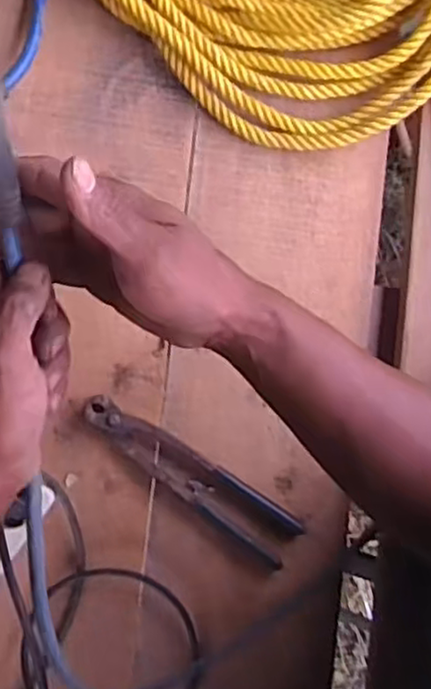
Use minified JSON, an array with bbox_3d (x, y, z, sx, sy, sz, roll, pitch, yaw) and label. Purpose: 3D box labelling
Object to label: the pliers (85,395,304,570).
[{"bbox_3d":[-0.021,0.117,0.617,0.217,0.018,0.047,37,83,-3],"label":"pliers"}]

